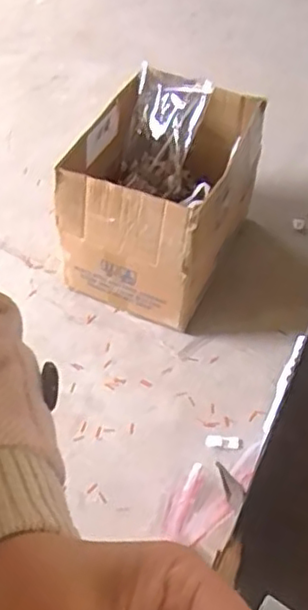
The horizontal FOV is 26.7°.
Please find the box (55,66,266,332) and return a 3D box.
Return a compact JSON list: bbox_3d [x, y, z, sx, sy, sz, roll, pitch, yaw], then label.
[{"bbox_3d":[0.017,-0.222,1.286,0.292,0.284,0.384,19,54,14],"label":"box"}]

